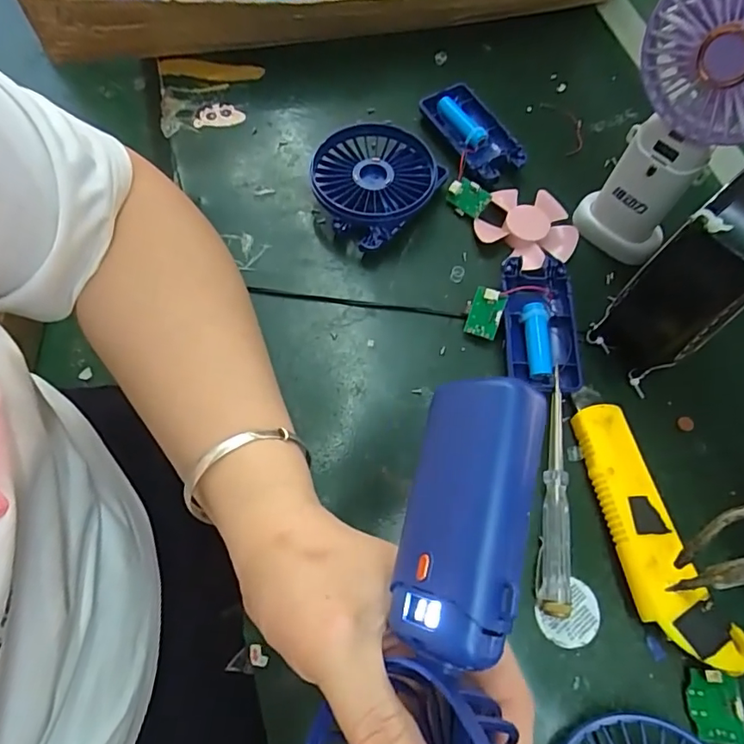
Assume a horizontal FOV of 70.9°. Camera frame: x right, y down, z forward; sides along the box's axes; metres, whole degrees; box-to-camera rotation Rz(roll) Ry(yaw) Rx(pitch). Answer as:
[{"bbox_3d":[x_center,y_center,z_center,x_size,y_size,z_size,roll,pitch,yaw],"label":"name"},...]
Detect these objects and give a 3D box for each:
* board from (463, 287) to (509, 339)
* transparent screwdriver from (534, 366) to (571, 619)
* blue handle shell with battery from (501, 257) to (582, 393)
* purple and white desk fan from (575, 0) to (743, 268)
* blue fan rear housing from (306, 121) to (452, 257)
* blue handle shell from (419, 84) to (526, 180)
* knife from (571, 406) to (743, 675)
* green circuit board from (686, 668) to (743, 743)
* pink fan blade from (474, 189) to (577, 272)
[{"bbox_3d":[0.071,-0.038,0.336,0.023,0.005,0.030,20,97,20],"label":"board"},{"bbox_3d":[0.105,0.066,0.296,0.017,0.016,0.132,10,65,1],"label":"transparent screwdriver"},{"bbox_3d":[0.108,-0.033,0.335,0.045,0.016,0.093,3,65,-2],"label":"blue handle shell with battery"},{"bbox_3d":[0.180,-0.142,0.295,0.042,0.184,0.083,-37,72,-18],"label":"purple and white desk fan"},{"bbox_3d":[0.000,-0.135,0.373,0.084,0.032,0.086,1,65,-3],"label":"blue fan rear housing"},{"bbox_3d":[0.078,-0.189,0.411,0.046,0.014,0.092,-23,69,-13],"label":"blue handle shell"},{"bbox_3d":[0.146,0.086,0.284,0.040,0.022,0.139,-14,67,-10],"label":"knife"},{"bbox_3d":[0.166,0.162,0.253,0.022,0.004,0.031,-12,63,30],"label":"green circuit board"},{"bbox_3d":[0.113,-0.105,0.375,0.069,0.010,0.066,1,65,-3],"label":"pink fan blade"}]

